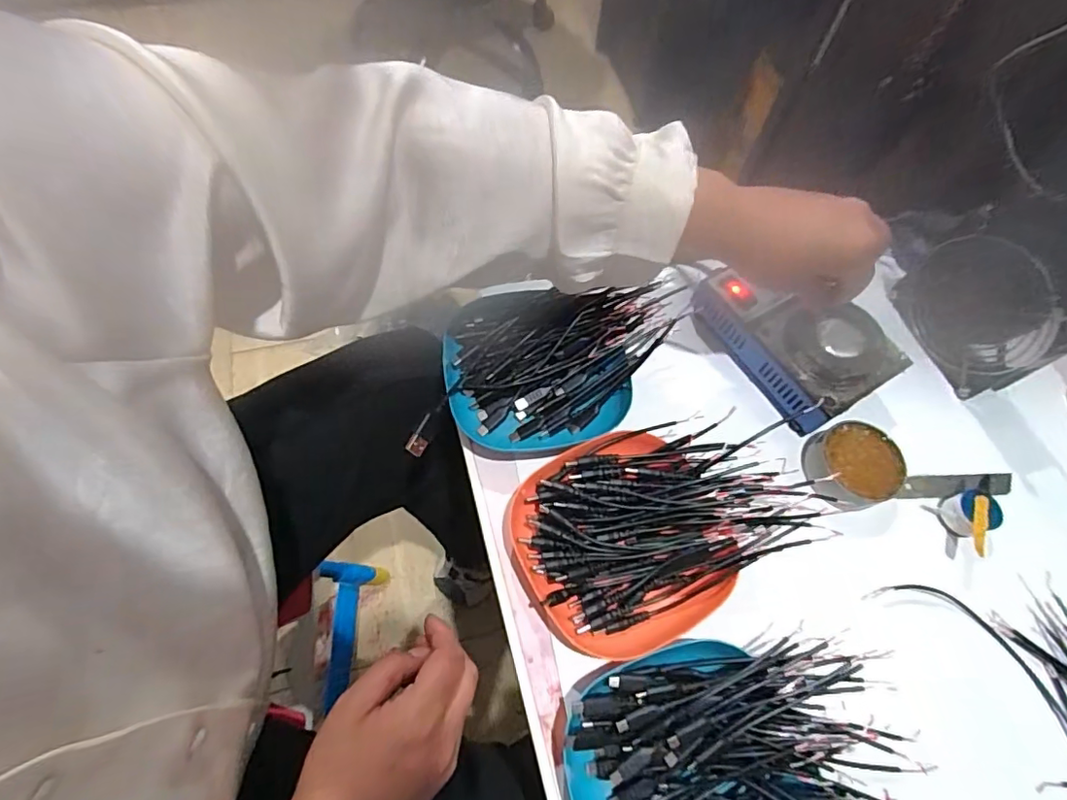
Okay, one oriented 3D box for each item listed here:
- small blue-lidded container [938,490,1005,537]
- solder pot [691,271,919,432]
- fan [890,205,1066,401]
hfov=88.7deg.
[{"bbox_3d":[0.329,0.086,0.412,0.027,0.029,0.030,-16,66,-10],"label":"small blue-lidded container"},{"bbox_3d":[0.213,-0.057,0.442,0.093,0.052,0.144,-32,70,-17],"label":"solder pot"},{"bbox_3d":[0.378,-0.077,0.461,0.042,0.104,0.127,12,58,-30],"label":"fan"}]

